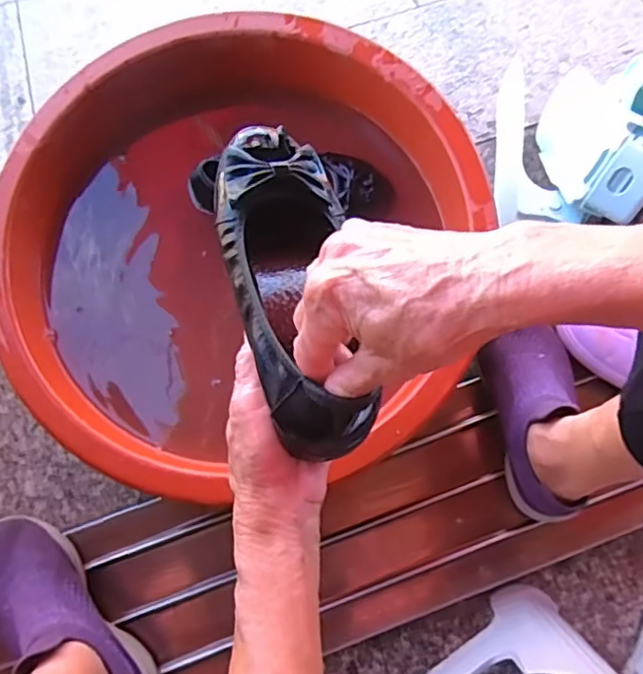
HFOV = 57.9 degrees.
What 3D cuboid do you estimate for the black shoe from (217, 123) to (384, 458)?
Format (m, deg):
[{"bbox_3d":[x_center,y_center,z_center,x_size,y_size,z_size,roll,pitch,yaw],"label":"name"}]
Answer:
[{"bbox_3d":[-0.019,-0.040,0.363,0.079,0.046,0.228,-11,65,-2],"label":"black shoe"}]

